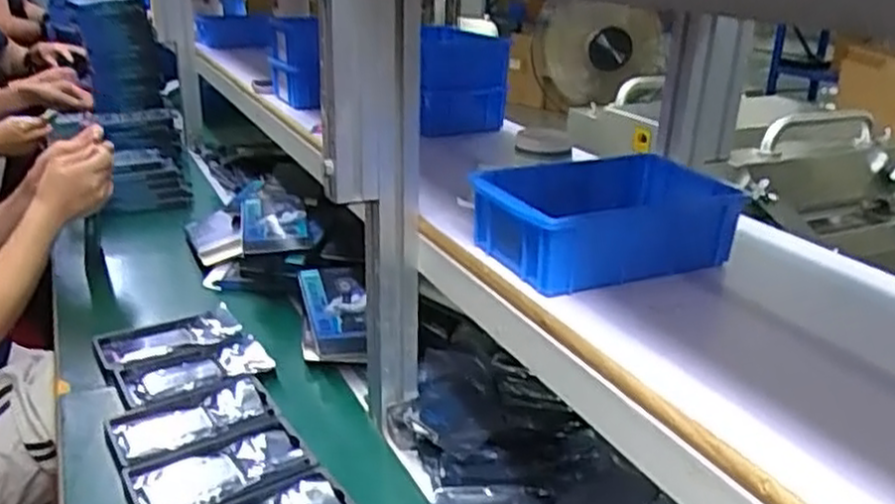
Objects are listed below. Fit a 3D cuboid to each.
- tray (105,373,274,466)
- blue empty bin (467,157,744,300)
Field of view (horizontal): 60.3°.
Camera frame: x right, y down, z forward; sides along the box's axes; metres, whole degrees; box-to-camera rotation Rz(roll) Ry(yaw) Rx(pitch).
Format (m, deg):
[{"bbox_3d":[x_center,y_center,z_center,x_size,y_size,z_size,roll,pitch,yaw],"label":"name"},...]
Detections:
[{"bbox_3d":[-0.265,0.177,0.804,0.158,0.027,0.102,-13,26,-33],"label":"tray"},{"bbox_3d":[0.125,-0.027,0.634,0.189,0.062,0.132,-7,24,-22],"label":"blue empty bin"}]

